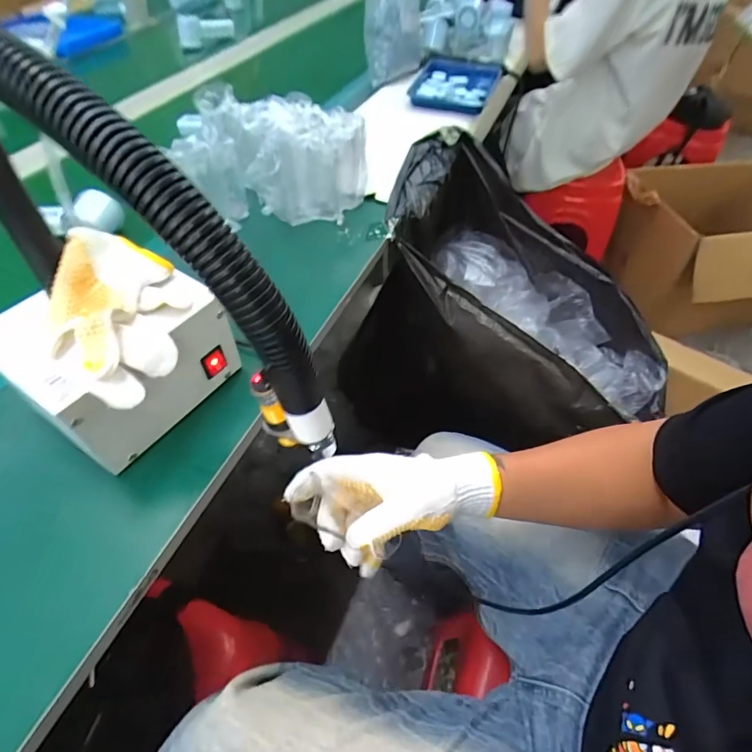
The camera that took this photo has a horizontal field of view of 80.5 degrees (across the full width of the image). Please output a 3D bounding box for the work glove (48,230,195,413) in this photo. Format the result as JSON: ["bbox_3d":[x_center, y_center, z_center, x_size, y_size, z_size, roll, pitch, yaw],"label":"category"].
[{"bbox_3d":[-0.206,-0.052,0.358,0.094,0.049,0.149,-1,52,-2],"label":"work glove"}]

